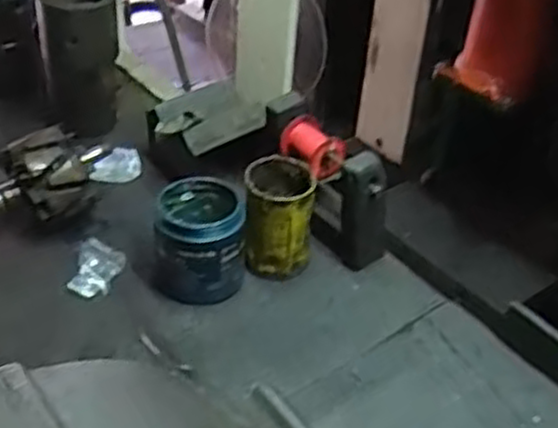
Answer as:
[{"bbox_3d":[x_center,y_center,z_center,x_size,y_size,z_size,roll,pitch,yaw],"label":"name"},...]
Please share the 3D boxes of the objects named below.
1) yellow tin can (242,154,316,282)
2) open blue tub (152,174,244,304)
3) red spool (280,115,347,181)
[{"bbox_3d":[-0.002,0.007,0.843,0.072,0.114,0.078,3,37,-2],"label":"yellow tin can"},{"bbox_3d":[-0.085,0.028,0.815,0.089,0.099,0.098,-5,38,-12],"label":"open blue tub"},{"bbox_3d":[0.037,-0.075,0.879,0.048,0.048,0.075,-28,48,-36],"label":"red spool"}]

